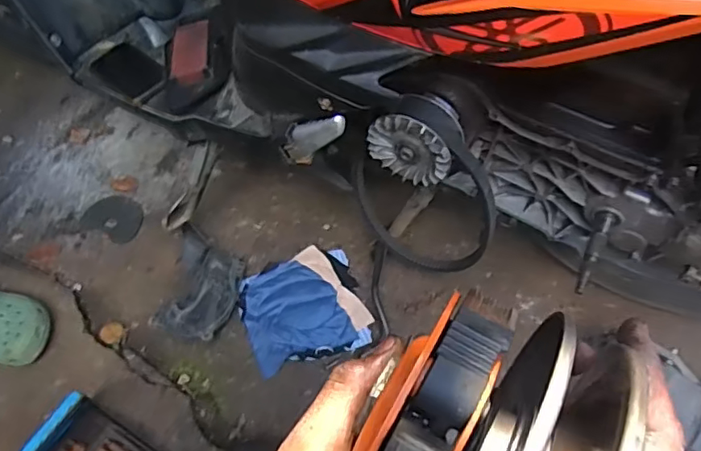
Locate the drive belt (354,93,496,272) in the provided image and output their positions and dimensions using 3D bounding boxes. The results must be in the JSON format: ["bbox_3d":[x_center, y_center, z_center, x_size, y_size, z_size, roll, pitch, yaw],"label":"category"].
[{"bbox_3d":[0.111,-0.040,0.819,0.214,0.318,0.072,21,61,20],"label":"drive belt"}]

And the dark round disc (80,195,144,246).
[{"bbox_3d":[-0.458,-0.016,1.096,0.134,0.005,0.090,21,60,18],"label":"dark round disc"}]

